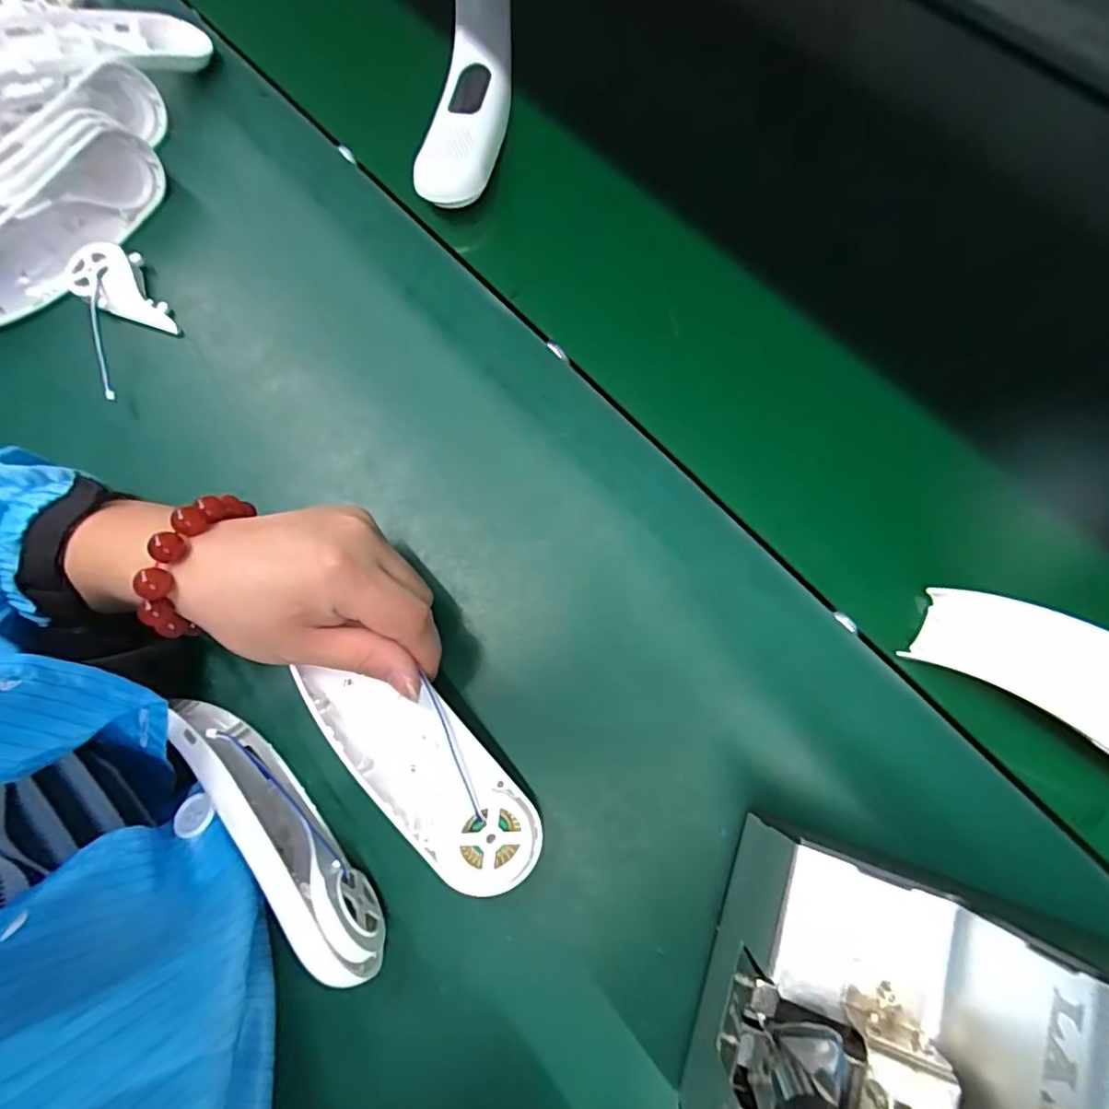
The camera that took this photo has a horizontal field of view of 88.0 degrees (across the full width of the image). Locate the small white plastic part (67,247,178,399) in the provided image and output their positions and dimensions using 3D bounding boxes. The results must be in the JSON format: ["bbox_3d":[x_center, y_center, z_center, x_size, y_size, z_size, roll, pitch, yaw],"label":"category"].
[{"bbox_3d":[-0.291,-0.159,0.388,0.054,0.026,0.112,-27,73,-2],"label":"small white plastic part"}]

